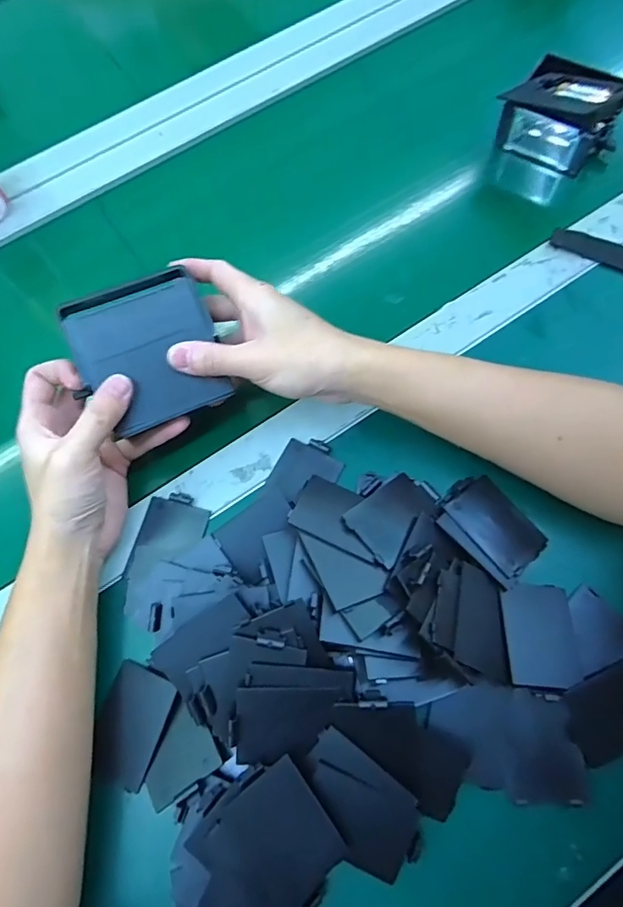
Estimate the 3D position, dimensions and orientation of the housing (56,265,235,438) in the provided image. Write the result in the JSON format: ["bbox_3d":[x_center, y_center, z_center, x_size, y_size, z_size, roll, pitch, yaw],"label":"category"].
[{"bbox_3d":[-0.108,-0.070,0.337,0.081,0.038,0.093,-23,107,-14],"label":"housing"}]

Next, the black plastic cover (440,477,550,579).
[{"bbox_3d":[0.123,0.046,0.332,0.044,0.010,0.067,-36,71,-11],"label":"black plastic cover"}]

